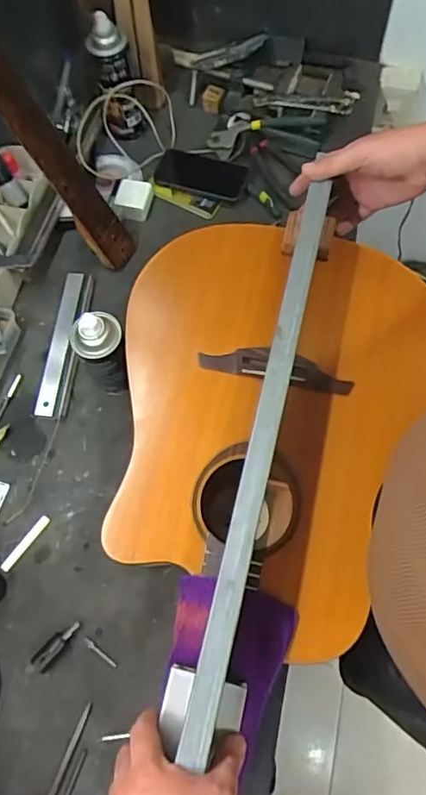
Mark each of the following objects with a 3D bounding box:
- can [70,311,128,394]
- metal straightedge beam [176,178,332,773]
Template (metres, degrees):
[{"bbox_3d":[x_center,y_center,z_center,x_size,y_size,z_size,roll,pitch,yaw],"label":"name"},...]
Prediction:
[{"bbox_3d":[-0.137,-0.055,0.665,0.066,0.146,0.061,-39,72,-12],"label":"can"},{"bbox_3d":[0.054,0.026,0.508,0.026,0.016,0.577,13,71,8],"label":"metal straightedge beam"}]

